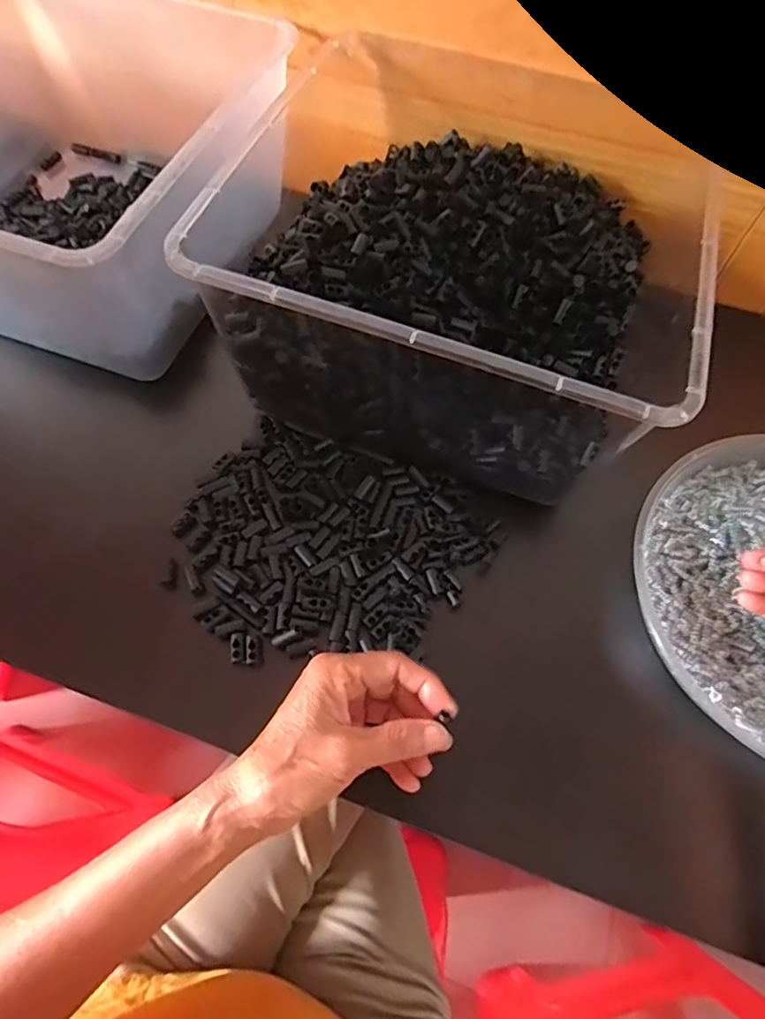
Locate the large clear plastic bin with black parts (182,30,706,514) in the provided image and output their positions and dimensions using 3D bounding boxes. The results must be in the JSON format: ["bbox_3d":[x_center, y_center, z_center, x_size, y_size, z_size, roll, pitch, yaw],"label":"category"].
[{"bbox_3d":[0.038,-0.190,0.429,0.340,0.121,0.285,17,64,6],"label":"large clear plastic bin with black parts"}]

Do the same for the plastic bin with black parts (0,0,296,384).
[{"bbox_3d":[-0.266,-0.278,0.461,0.404,0.166,0.303,22,65,9],"label":"plastic bin with black parts"}]

